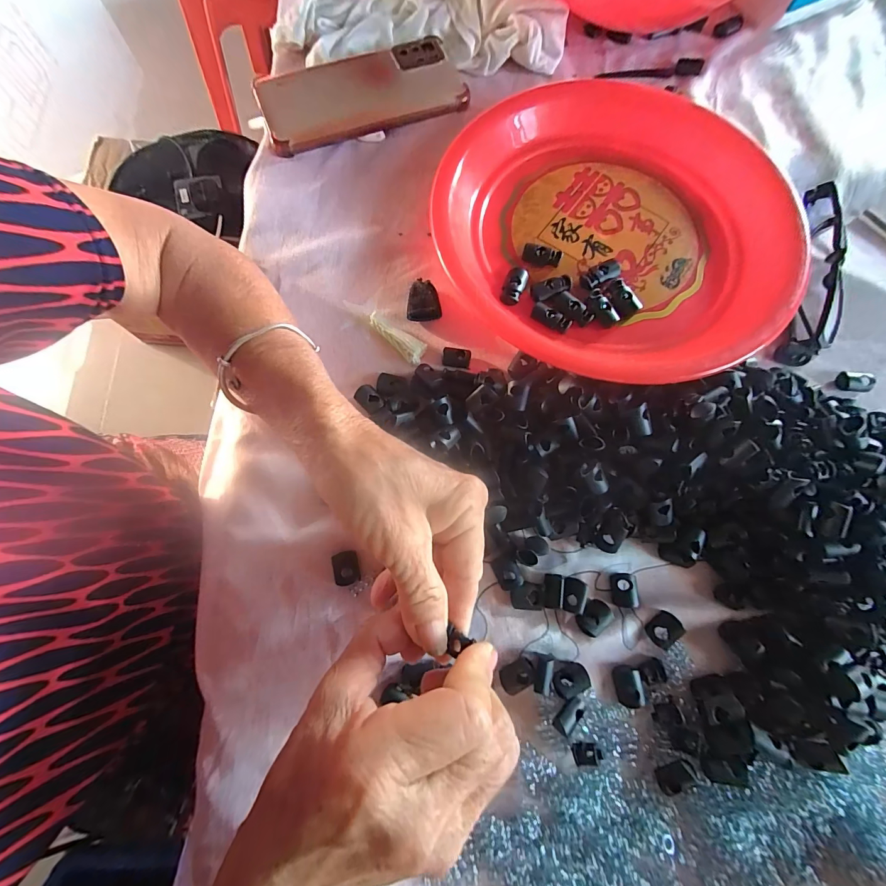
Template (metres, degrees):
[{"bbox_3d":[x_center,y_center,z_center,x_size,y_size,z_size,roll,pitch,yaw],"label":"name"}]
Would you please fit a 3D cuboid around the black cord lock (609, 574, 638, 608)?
[{"bbox_3d":[0.113,0.092,0.233,0.014,0.008,0.020,-1,76,-2],"label":"black cord lock"}]

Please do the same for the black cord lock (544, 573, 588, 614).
[{"bbox_3d":[0.074,0.092,0.230,0.023,0.008,0.020,12,76,1],"label":"black cord lock"}]

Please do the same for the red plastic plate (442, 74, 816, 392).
[{"bbox_3d":[0.123,-0.161,0.277,0.246,0.034,0.251,0,76,-2],"label":"red plastic plate"}]

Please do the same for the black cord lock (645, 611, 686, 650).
[{"bbox_3d":[0.133,0.112,0.225,0.018,0.011,0.015,-39,81,-10],"label":"black cord lock"}]

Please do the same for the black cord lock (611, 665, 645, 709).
[{"bbox_3d":[0.110,0.144,0.219,0.015,0.006,0.021,-4,77,-3],"label":"black cord lock"}]

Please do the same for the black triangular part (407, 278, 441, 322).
[{"bbox_3d":[-0.014,-0.104,0.271,0.023,0.013,0.029,0,76,-2],"label":"black triangular part"}]

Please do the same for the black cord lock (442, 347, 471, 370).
[{"bbox_3d":[0.010,-0.061,0.266,0.020,0.006,0.014,10,76,1],"label":"black cord lock"}]

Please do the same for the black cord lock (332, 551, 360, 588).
[{"bbox_3d":[-0.060,0.078,0.232,0.016,0.004,0.020,-11,77,-4],"label":"black cord lock"}]

